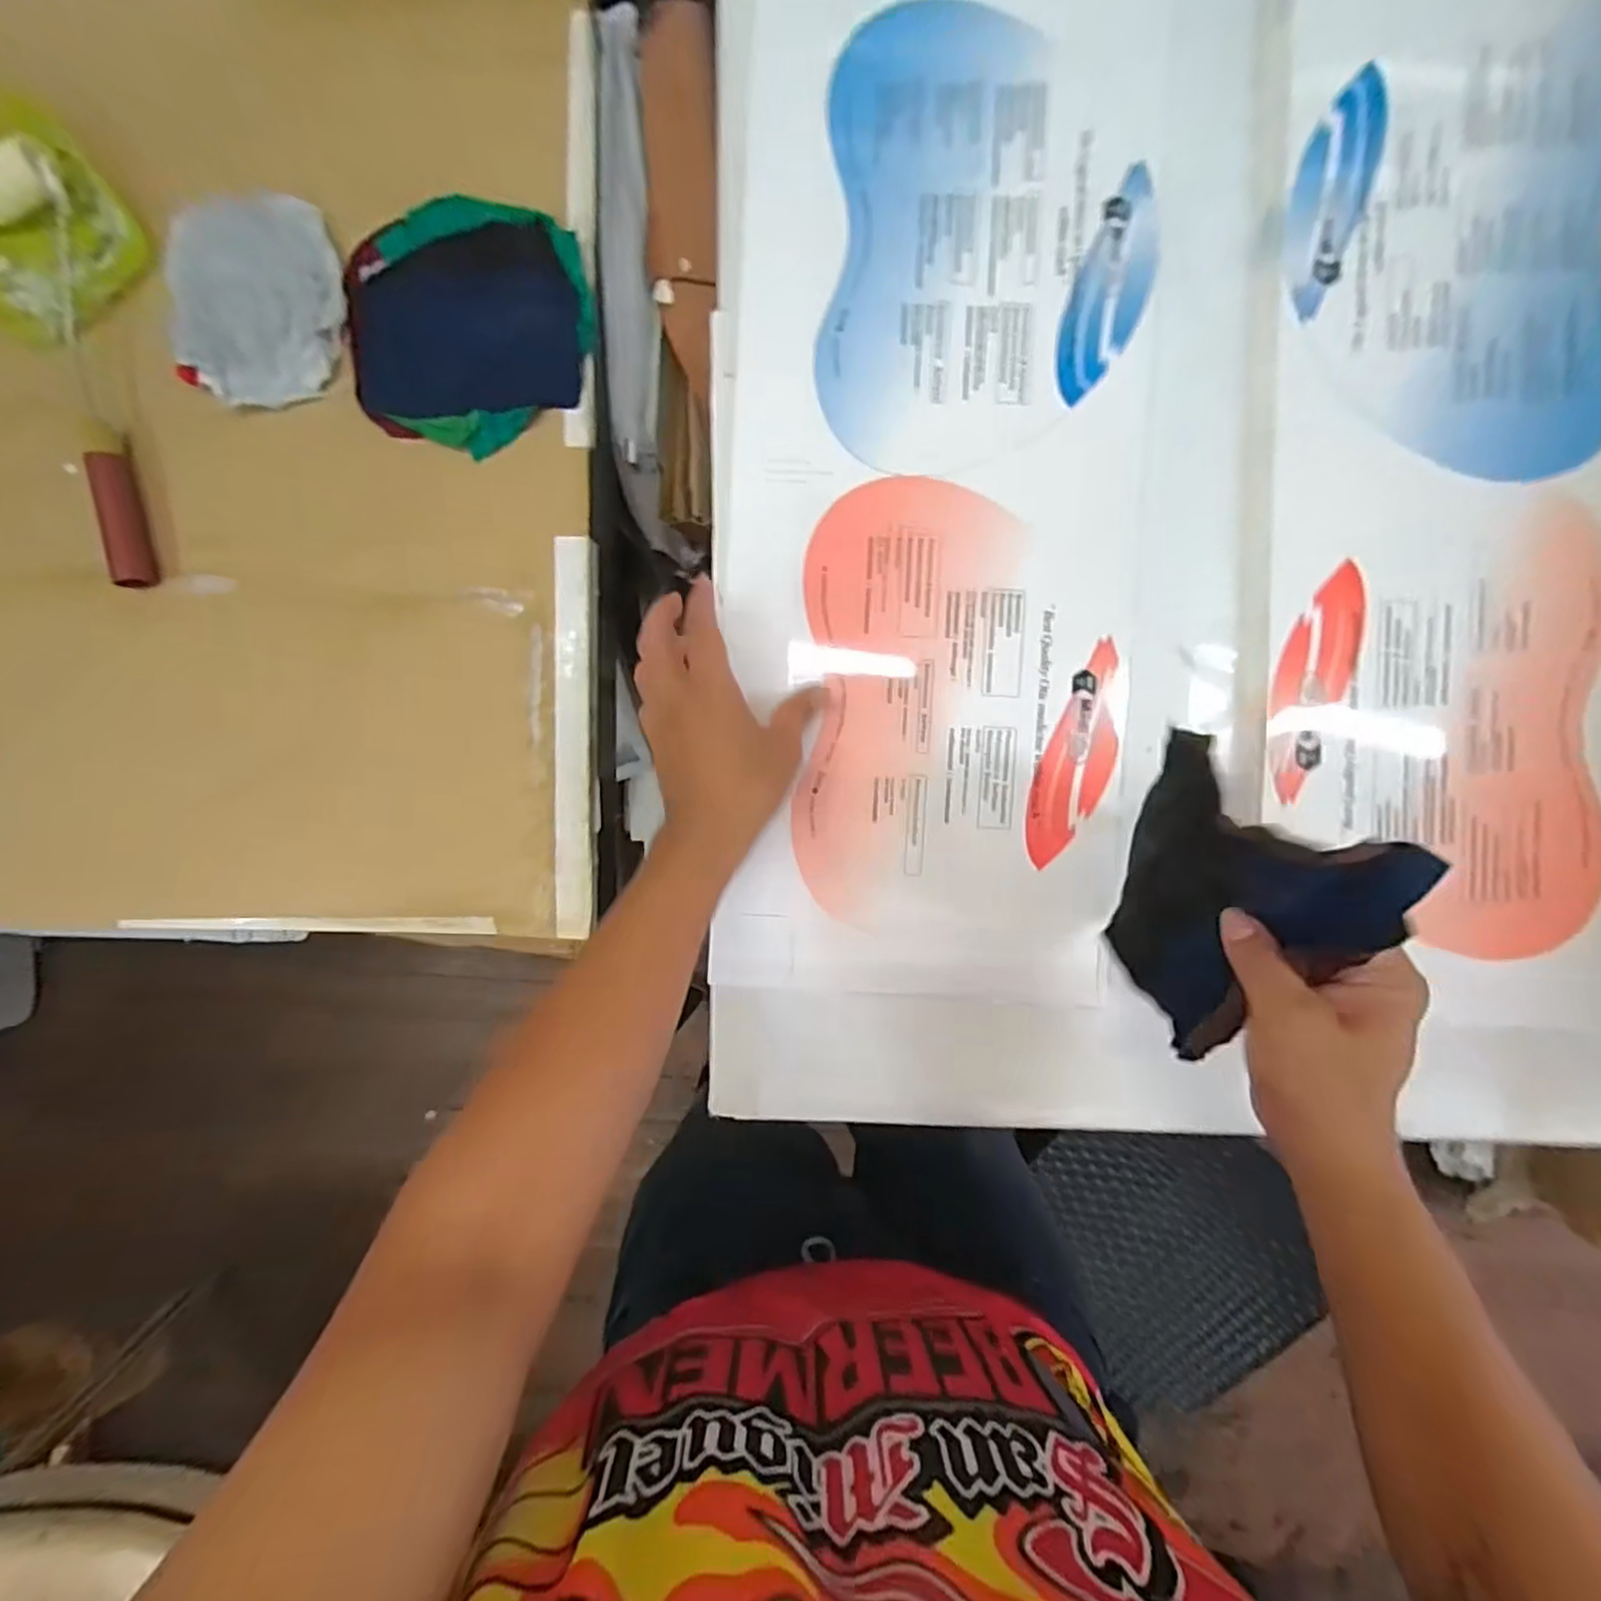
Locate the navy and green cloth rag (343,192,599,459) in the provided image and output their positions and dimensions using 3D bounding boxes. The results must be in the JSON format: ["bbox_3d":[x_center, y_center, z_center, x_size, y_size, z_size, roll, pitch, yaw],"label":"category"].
[{"bbox_3d":[-0.246,-0.356,0.515,0.181,0.034,0.179,-6,92,3],"label":"navy and green cloth rag"}]

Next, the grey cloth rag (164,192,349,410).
[{"bbox_3d":[-0.408,-0.373,0.512,0.123,0.017,0.144,-10,92,4],"label":"grey cloth rag"}]

